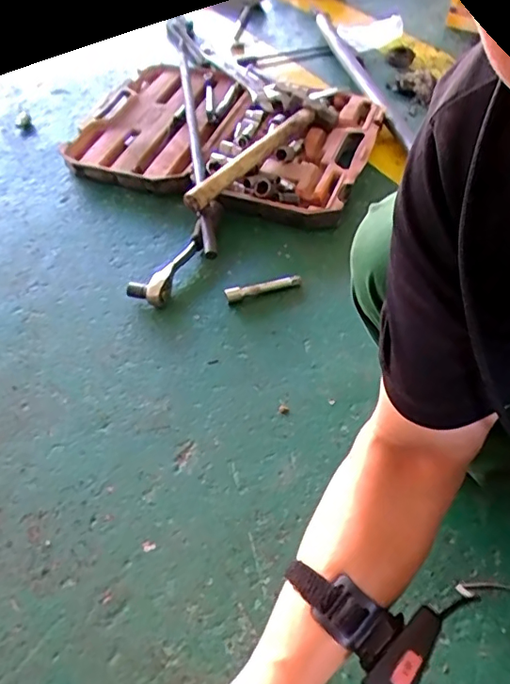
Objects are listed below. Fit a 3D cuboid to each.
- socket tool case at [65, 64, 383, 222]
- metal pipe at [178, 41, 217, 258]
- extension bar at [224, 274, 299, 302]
[{"bbox_3d":[-0.075,-0.434,1.084,0.631,0.064,0.417,20,56,19],"label":"socket tool case"},{"bbox_3d":[-0.126,-0.431,1.062,0.021,0.031,0.757,-9,52,-3],"label":"metal pipe"},{"bbox_3d":[0.013,-0.087,0.836,0.122,0.025,0.020,-16,53,-8],"label":"extension bar"}]

